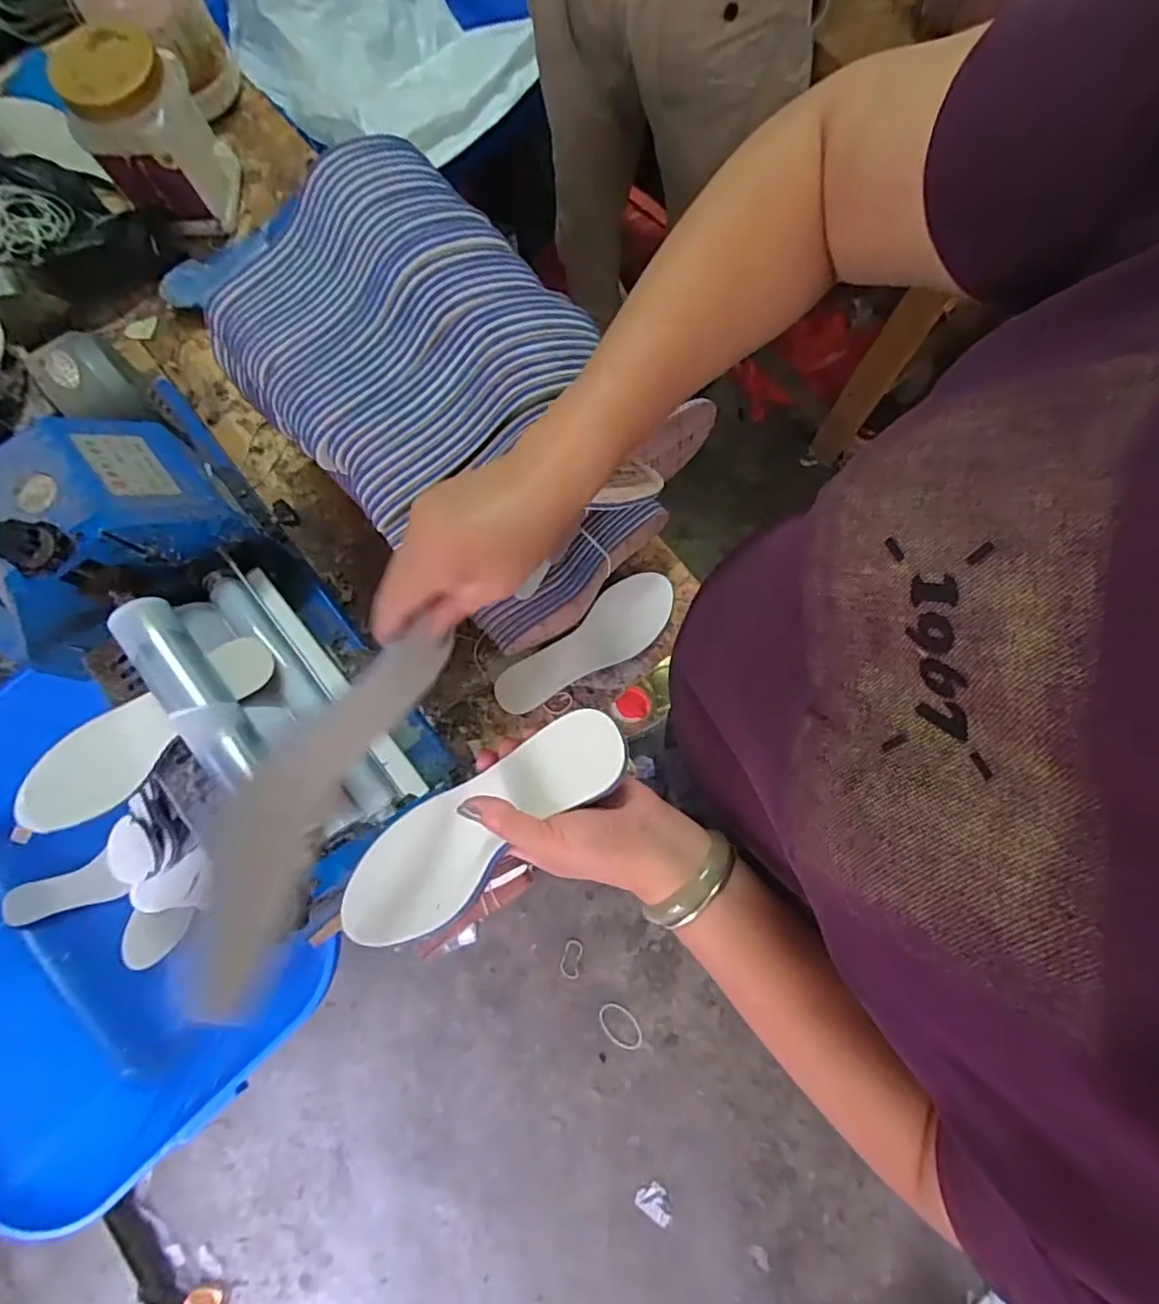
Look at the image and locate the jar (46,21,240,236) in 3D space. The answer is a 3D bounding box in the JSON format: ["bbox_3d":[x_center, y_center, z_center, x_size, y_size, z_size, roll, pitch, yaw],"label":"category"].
[{"bbox_3d":[-0.545,-0.666,0.762,0.121,0.161,0.124,-2,79,1],"label":"jar"}]

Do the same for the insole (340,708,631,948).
[{"bbox_3d":[-0.075,0.119,0.400,0.244,0.035,0.074,-43,62,15],"label":"insole"}]

